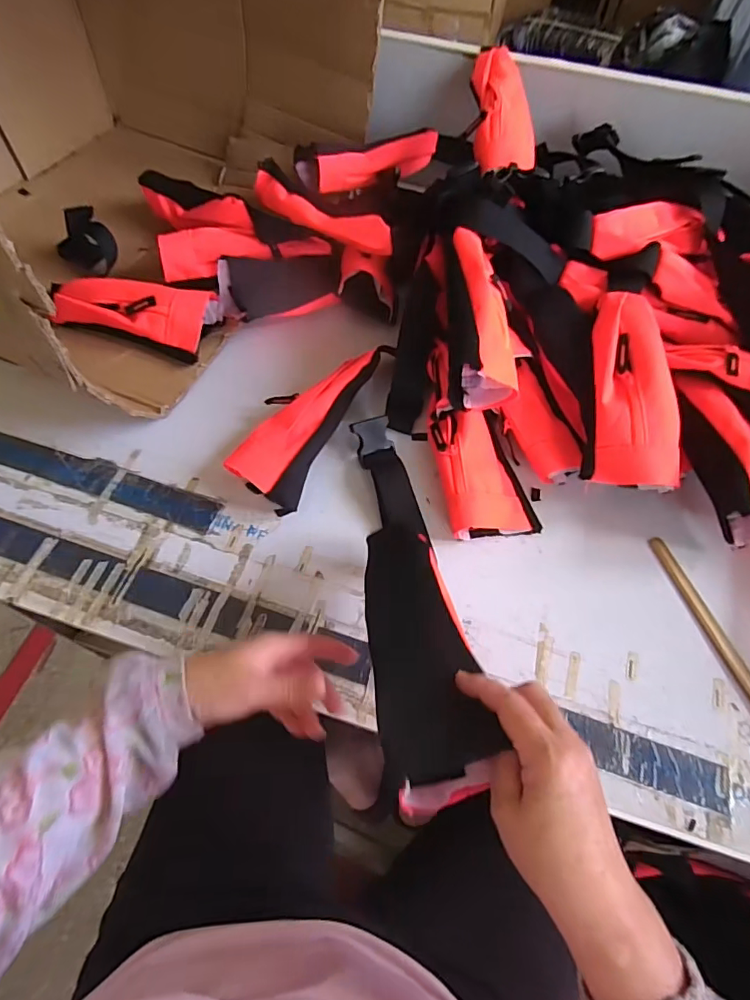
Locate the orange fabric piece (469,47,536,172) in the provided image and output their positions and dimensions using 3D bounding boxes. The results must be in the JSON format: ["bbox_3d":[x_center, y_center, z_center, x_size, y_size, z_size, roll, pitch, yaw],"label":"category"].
[{"bbox_3d":[0.177,-0.515,0.662,0.089,0.029,0.206,1,78,-2],"label":"orange fabric piece"}]

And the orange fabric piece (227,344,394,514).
[{"bbox_3d":[-0.078,-0.106,0.593,0.097,0.062,0.245,23,62,10],"label":"orange fabric piece"}]

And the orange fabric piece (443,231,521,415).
[{"bbox_3d":[0.111,-0.203,0.543,0.074,0.071,0.197,-4,81,-5],"label":"orange fabric piece"}]

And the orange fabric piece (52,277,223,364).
[{"bbox_3d":[-0.307,-0.237,0.638,0.199,0.064,0.082,15,61,6],"label":"orange fabric piece"}]

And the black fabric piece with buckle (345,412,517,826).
[{"bbox_3d":[0.029,0.058,0.452,0.077,0.058,0.389,-2,39,-4],"label":"black fabric piece with buckle"}]

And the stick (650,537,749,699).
[{"bbox_3d":[0.361,0.183,0.475,0.016,0.014,0.334,-14,62,-10],"label":"stick"}]

